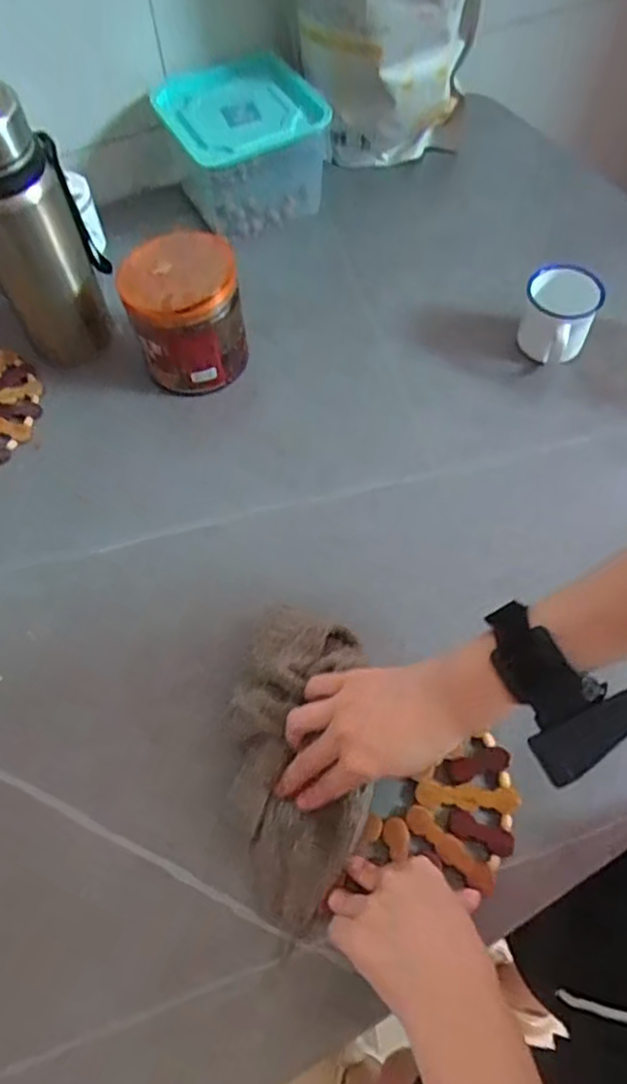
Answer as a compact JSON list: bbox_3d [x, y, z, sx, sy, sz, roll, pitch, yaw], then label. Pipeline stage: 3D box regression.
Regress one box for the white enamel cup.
[{"bbox_3d":[0.213,-0.196,0.592,0.060,0.067,0.067,23,65,13],"label":"white enamel cup"}]

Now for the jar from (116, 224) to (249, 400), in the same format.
[{"bbox_3d":[-0.109,-0.197,0.588,0.093,0.100,0.090,-1,62,1],"label":"jar"}]

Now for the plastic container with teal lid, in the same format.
[{"bbox_3d":[-0.070,-0.406,0.689,0.134,0.107,0.128,-25,64,-11],"label":"plastic container with teal lid"}]

